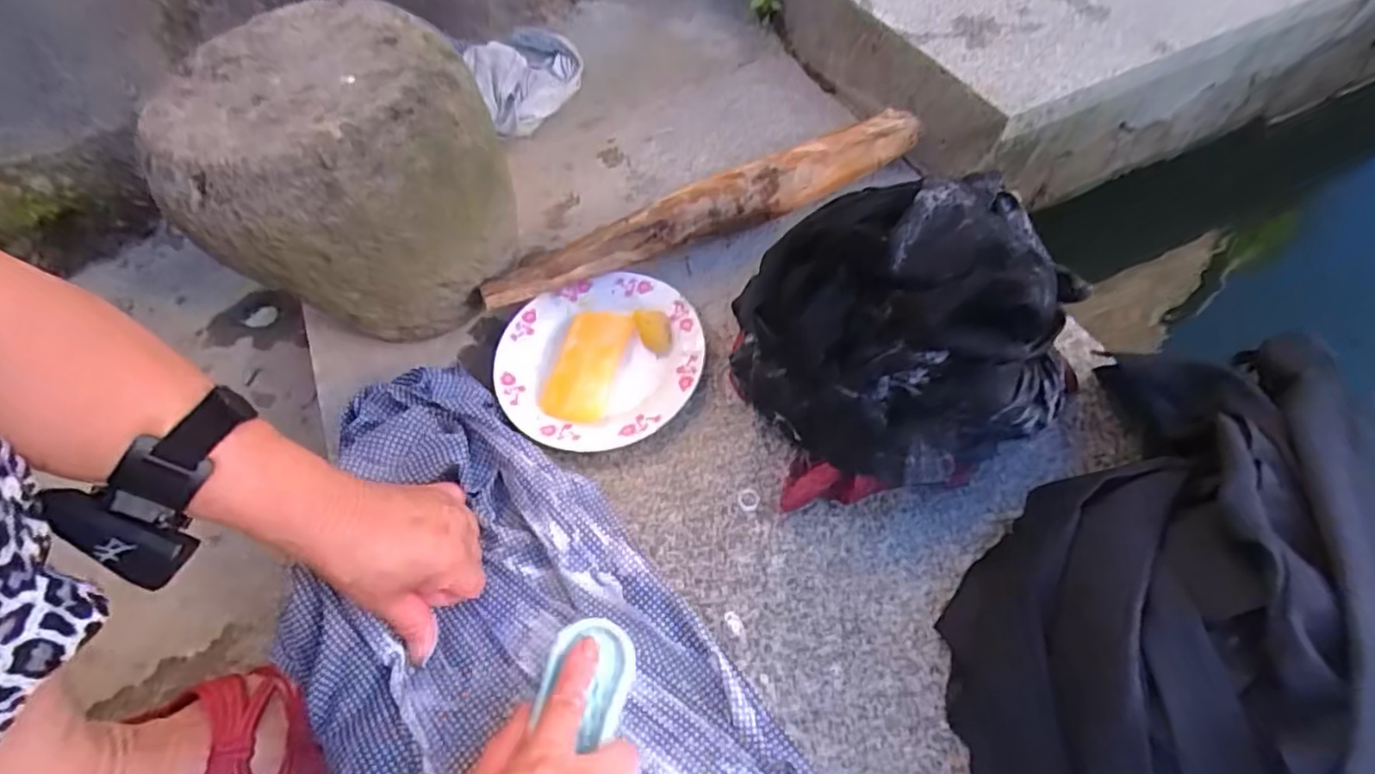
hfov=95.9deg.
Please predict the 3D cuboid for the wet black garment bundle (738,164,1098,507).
[{"bbox_3d":[0.144,-0.034,0.423,0.198,0.160,0.183,-11,56,0],"label":"wet black garment bundle"}]

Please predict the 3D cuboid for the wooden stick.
[{"bbox_3d":[0.023,-0.163,0.567,0.424,0.052,0.048,-23,57,-8],"label":"wooden stick"}]

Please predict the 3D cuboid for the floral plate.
[{"bbox_3d":[-0.072,-0.024,0.514,0.170,0.025,0.157,-1,61,2],"label":"floral plate"}]

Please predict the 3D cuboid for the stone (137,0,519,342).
[{"bbox_3d":[-0.259,-0.159,0.500,0.208,0.190,0.190,-1,61,2],"label":"stone"}]

